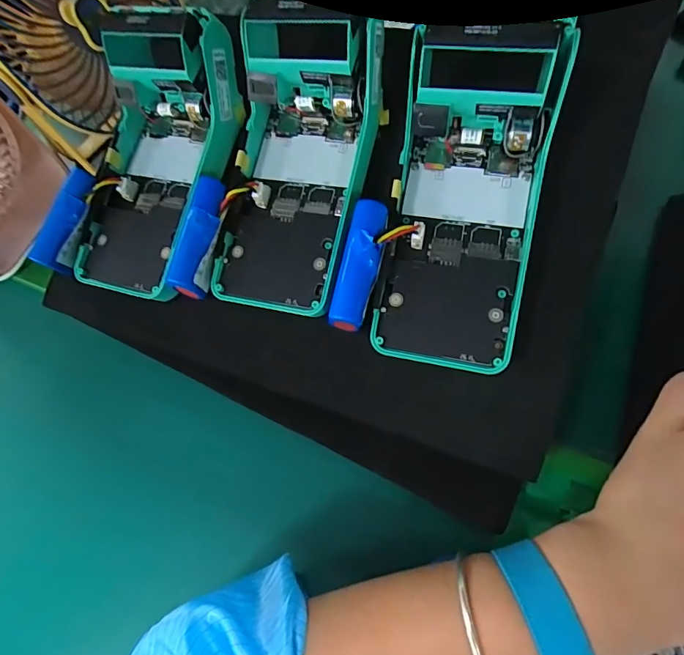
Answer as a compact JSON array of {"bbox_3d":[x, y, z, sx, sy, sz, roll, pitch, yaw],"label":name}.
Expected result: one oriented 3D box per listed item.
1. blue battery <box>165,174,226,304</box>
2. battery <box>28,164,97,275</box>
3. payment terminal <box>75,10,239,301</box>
[{"bbox_3d":[-0.084,-0.055,0.256,0.018,0.023,0.073,10,82,8],"label":"blue battery"},{"bbox_3d":[-0.178,-0.070,0.282,0.015,0.021,0.067,23,90,13],"label":"battery"},{"bbox_3d":[-0.121,-0.107,0.276,0.086,0.056,0.169,18,92,11],"label":"payment terminal"}]

